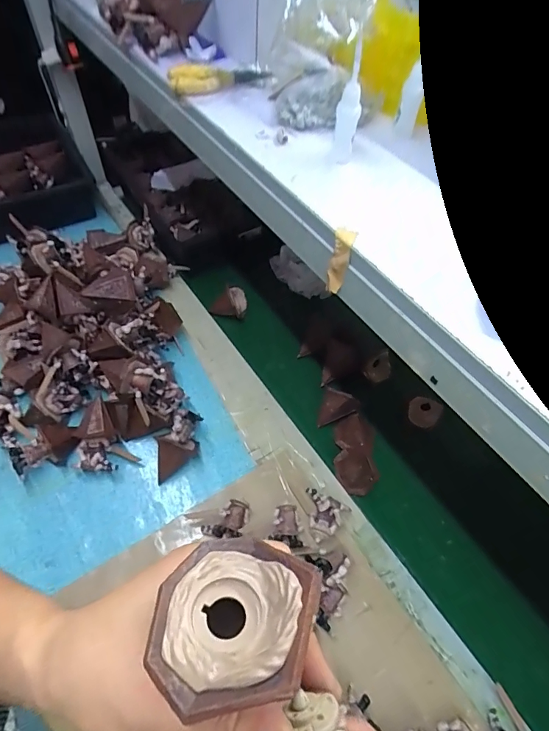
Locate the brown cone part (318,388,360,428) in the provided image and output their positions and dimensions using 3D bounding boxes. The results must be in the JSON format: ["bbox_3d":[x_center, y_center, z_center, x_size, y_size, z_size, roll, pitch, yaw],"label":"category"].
[{"bbox_3d":[0.100,0.067,0.646,0.054,0.055,0.046,14,56,6],"label":"brown cone part"}]

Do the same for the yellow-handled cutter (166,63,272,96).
[{"bbox_3d":[-0.066,-0.340,0.492,0.110,0.018,0.041,-19,58,-17],"label":"yellow-handled cutter"}]

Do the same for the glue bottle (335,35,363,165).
[{"bbox_3d":[0.071,-0.241,0.388,0.018,0.094,0.022,-11,56,-12],"label":"glue bottle"}]

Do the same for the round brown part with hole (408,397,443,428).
[{"bbox_3d":[0.240,0.076,0.668,0.049,0.051,0.004,8,17,9],"label":"round brown part with hole"}]

